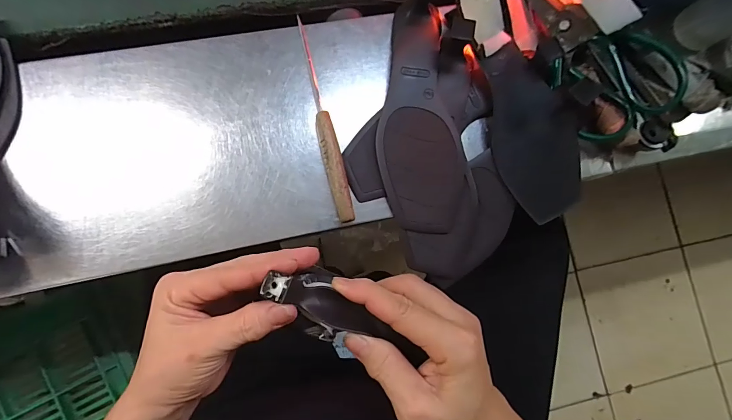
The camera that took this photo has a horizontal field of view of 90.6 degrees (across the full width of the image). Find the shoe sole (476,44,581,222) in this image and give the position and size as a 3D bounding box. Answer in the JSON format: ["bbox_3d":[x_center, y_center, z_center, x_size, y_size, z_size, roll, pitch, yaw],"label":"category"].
[{"bbox_3d":[0.160,-0.073,0.338,0.077,0.020,0.158,-11,85,-7],"label":"shoe sole"}]

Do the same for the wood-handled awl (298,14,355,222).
[{"bbox_3d":[-0.040,-0.084,0.332,0.015,0.016,0.194,-13,85,-7],"label":"wood-handled awl"}]

